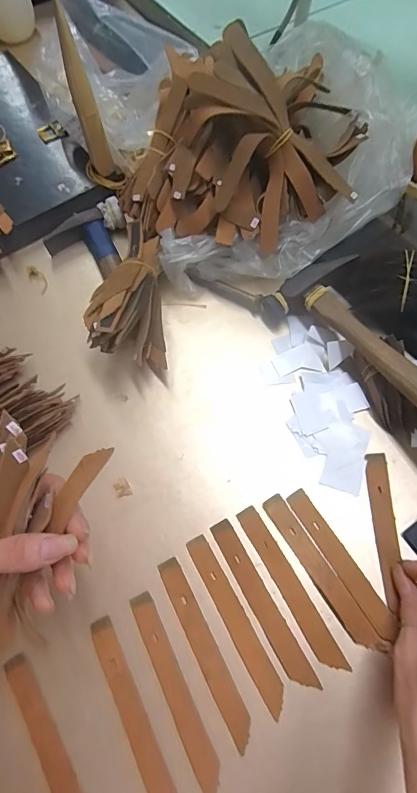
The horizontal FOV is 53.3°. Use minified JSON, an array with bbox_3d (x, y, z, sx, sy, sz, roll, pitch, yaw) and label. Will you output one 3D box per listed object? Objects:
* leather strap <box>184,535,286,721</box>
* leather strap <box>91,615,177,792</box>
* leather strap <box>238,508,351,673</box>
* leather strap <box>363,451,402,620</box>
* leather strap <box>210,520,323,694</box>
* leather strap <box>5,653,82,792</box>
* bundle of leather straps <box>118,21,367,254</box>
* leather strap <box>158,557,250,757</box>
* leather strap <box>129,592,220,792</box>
[{"bbox_3d":[0.020,0.161,0.302,0.016,0.004,0.123,-28,69,-10],"label":"leather strap"},{"bbox_3d":[-0.051,0.215,0.281,0.017,0.004,0.124,-27,68,-9],"label":"leather strap"},{"bbox_3d":[0.060,0.141,0.311,0.017,0.004,0.124,-28,68,-10],"label":"leather strap"},{"bbox_3d":[0.138,0.102,0.323,0.017,0.006,0.117,2,66,3],"label":"leather strap"},{"bbox_3d":[0.039,0.150,0.306,0.017,0.004,0.124,-27,68,-9],"label":"leather strap"},{"bbox_3d":[-0.105,0.236,0.276,0.017,0.007,0.124,-32,69,-11],"label":"leather strap"},{"bbox_3d":[0.030,-0.239,0.392,0.216,0.110,0.173,11,68,7],"label":"bundle of leather straps"},{"bbox_3d":[-0.003,0.177,0.295,0.018,0.004,0.124,-26,68,-9],"label":"leather strap"},{"bbox_3d":[-0.023,0.200,0.287,0.017,0.004,0.124,-26,68,-9],"label":"leather strap"}]

